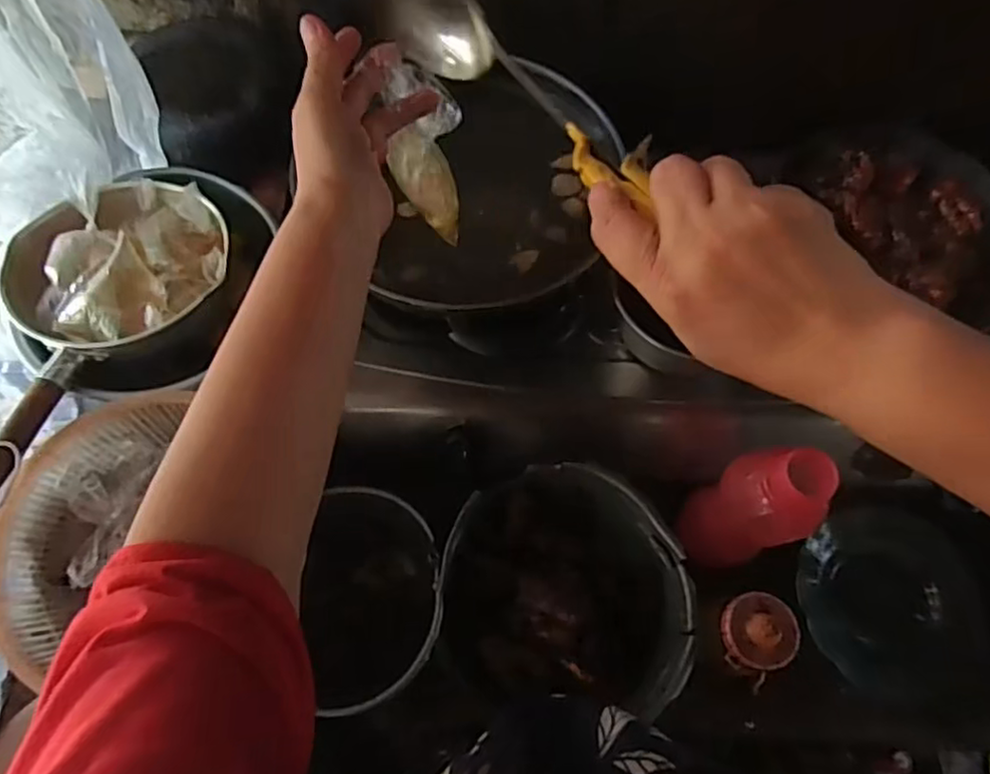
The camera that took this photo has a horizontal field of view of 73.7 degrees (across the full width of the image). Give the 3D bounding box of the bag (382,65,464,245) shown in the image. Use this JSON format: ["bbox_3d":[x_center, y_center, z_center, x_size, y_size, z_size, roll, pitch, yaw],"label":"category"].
[{"bbox_3d":[-0.055,-0.188,0.530,0.052,0.150,0.055,-21,53,-11],"label":"bag"}]

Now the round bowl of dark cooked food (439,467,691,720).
[{"bbox_3d":[0.063,0.189,0.633,0.217,0.096,0.204,1,66,-2],"label":"round bowl of dark cooked food"}]

